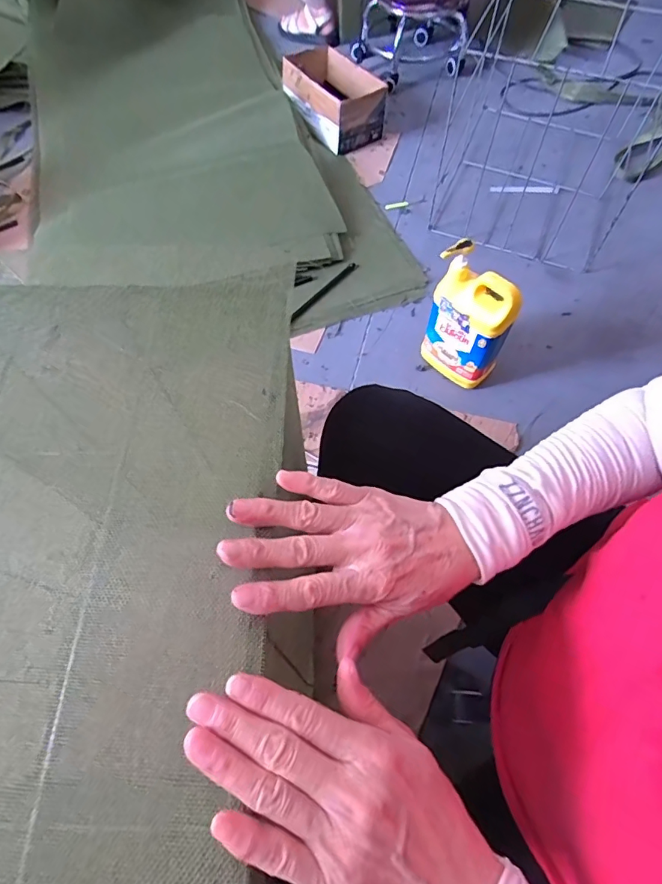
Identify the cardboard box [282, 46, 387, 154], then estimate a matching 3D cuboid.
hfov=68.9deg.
[{"bbox_3d":[0.011,-0.981,1.378,0.186,0.141,0.277,-37,70,-17],"label":"cardboard box"}]

